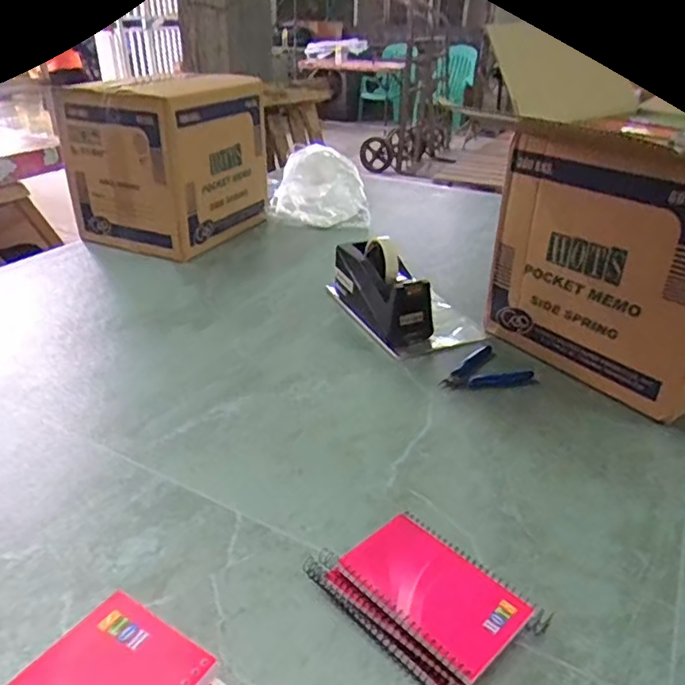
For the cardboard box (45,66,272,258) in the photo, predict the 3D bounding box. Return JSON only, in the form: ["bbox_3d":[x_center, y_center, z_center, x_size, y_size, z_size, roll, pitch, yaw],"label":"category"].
[{"bbox_3d":[-0.361,-0.384,1.228,0.294,0.302,0.297,14,32,23],"label":"cardboard box"}]

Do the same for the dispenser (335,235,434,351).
[{"bbox_3d":[0.059,-0.085,0.889,0.077,0.110,0.207,-12,32,-20],"label":"dispenser"}]

